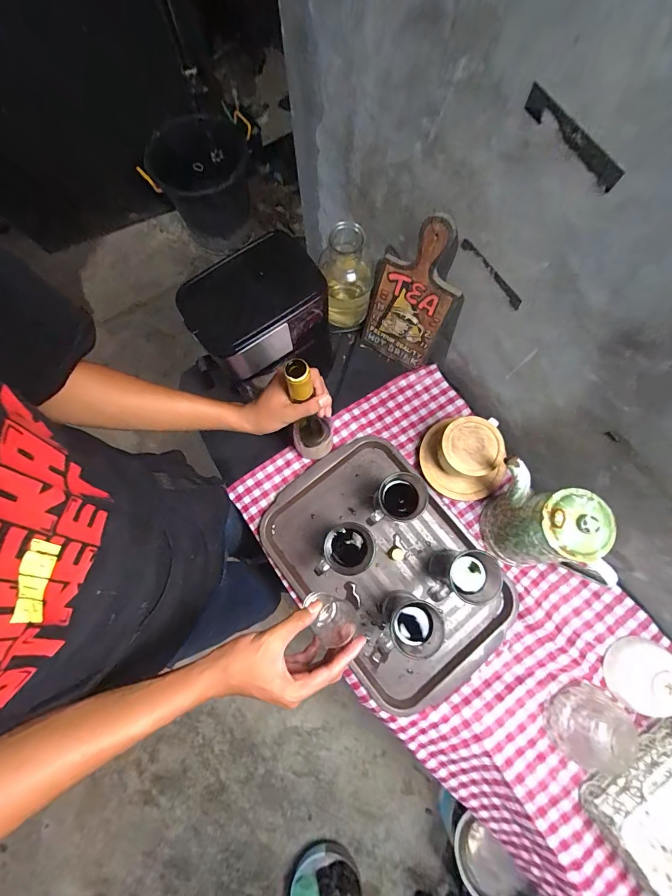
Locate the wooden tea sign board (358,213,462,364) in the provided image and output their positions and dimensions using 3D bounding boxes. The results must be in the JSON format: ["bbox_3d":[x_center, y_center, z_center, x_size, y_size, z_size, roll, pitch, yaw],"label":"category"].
[{"bbox_3d":[0.128,-0.260,0.649,0.140,0.286,0.009,33,61,9],"label":"wooden tea sign board"}]

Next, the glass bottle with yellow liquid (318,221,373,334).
[{"bbox_3d":[0.022,-0.314,0.710,0.097,0.202,0.087,0,76,1],"label":"glass bottle with yellow liquid"}]

